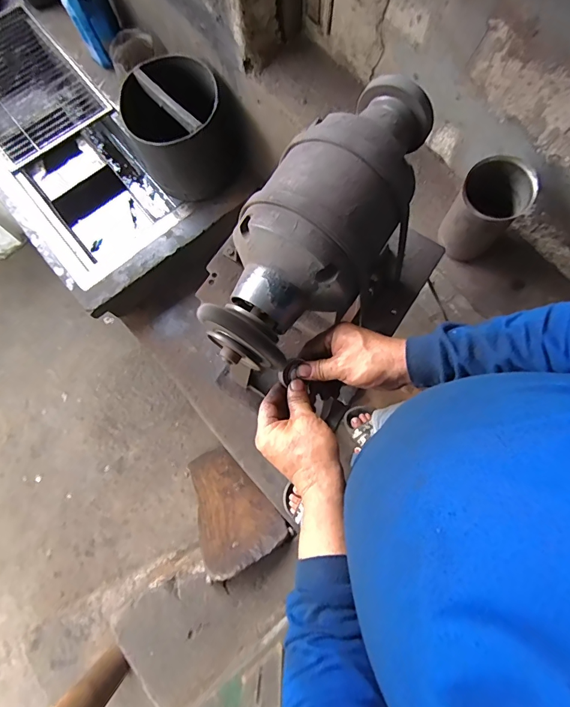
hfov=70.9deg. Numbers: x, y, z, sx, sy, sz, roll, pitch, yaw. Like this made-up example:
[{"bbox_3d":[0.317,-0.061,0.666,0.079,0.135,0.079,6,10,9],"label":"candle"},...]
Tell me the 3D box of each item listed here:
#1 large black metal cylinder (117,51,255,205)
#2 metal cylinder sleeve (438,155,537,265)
[{"bbox_3d":[-0.318,-0.690,1.260,0.320,0.257,0.320,-34,80,-8],"label":"large black metal cylinder"},{"bbox_3d":[0.392,-0.280,0.820,0.117,0.197,0.132,40,80,8],"label":"metal cylinder sleeve"}]

